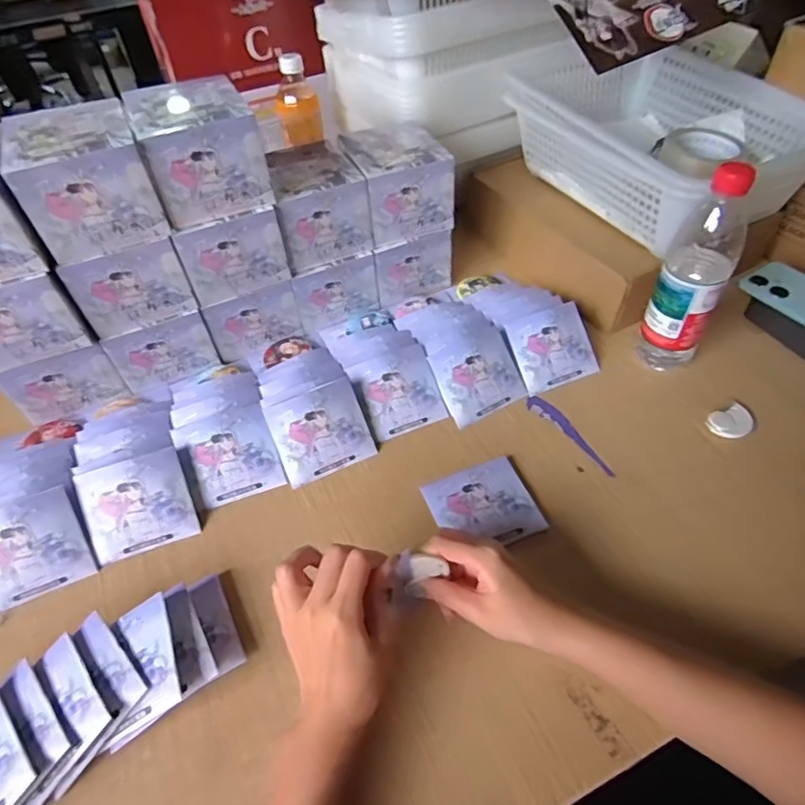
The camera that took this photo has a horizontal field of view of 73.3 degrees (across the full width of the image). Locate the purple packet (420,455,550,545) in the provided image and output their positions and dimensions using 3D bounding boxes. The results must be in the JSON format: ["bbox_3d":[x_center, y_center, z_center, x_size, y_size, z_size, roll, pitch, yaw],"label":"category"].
[{"bbox_3d":[0.077,0.099,0.521,0.094,0.011,0.082,-16,50,-10],"label":"purple packet"}]

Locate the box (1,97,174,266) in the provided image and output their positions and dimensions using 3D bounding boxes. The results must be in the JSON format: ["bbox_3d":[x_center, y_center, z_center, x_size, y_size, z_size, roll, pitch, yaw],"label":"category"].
[{"bbox_3d":[-0.298,-0.213,0.515,0.107,0.096,0.106,-21,51,-14],"label":"box"}]

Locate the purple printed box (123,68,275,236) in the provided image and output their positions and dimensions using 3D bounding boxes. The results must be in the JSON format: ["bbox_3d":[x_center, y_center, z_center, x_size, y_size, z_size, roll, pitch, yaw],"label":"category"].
[{"bbox_3d":[-0.205,-0.257,0.551,0.105,0.094,0.115,-22,51,-14],"label":"purple printed box"}]

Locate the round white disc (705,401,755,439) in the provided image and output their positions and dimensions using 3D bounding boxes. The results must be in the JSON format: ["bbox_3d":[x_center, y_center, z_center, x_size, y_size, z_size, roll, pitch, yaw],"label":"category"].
[{"bbox_3d":[0.352,0.021,0.576,0.049,0.009,0.036,-21,51,-14],"label":"round white disc"}]

